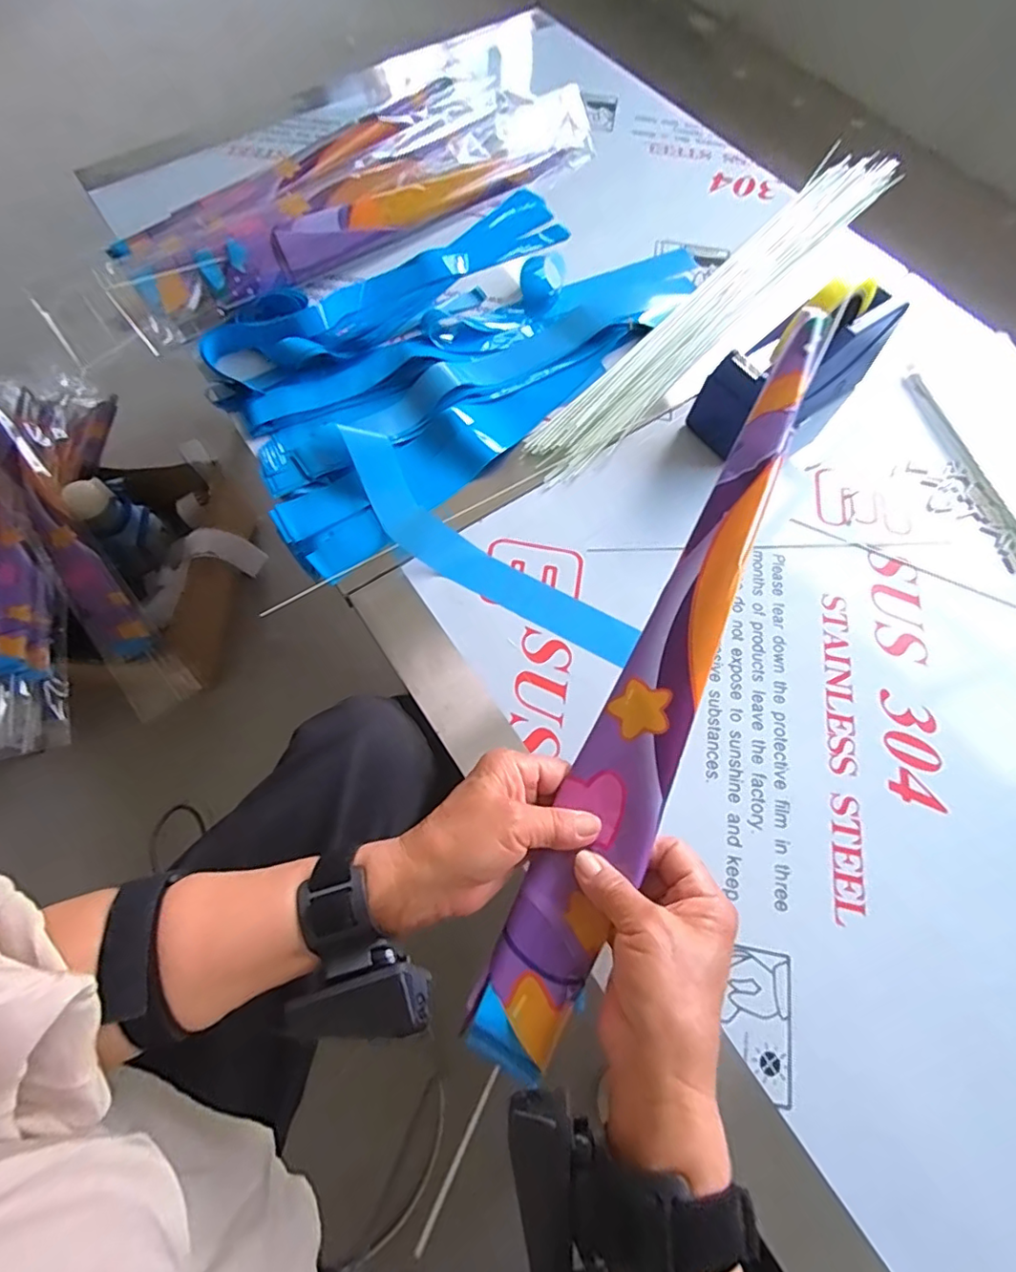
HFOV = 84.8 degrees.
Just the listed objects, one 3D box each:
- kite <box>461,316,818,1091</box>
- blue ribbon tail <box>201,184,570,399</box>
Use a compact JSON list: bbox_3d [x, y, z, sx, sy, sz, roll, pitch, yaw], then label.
[{"bbox_3d":[0.107,0.010,0.343,0.055,0.021,0.490,25,79,10],"label":"kite"},{"bbox_3d":[-0.132,-0.420,0.661,0.478,0.032,0.121,-34,71,-13],"label":"blue ribbon tail"}]

